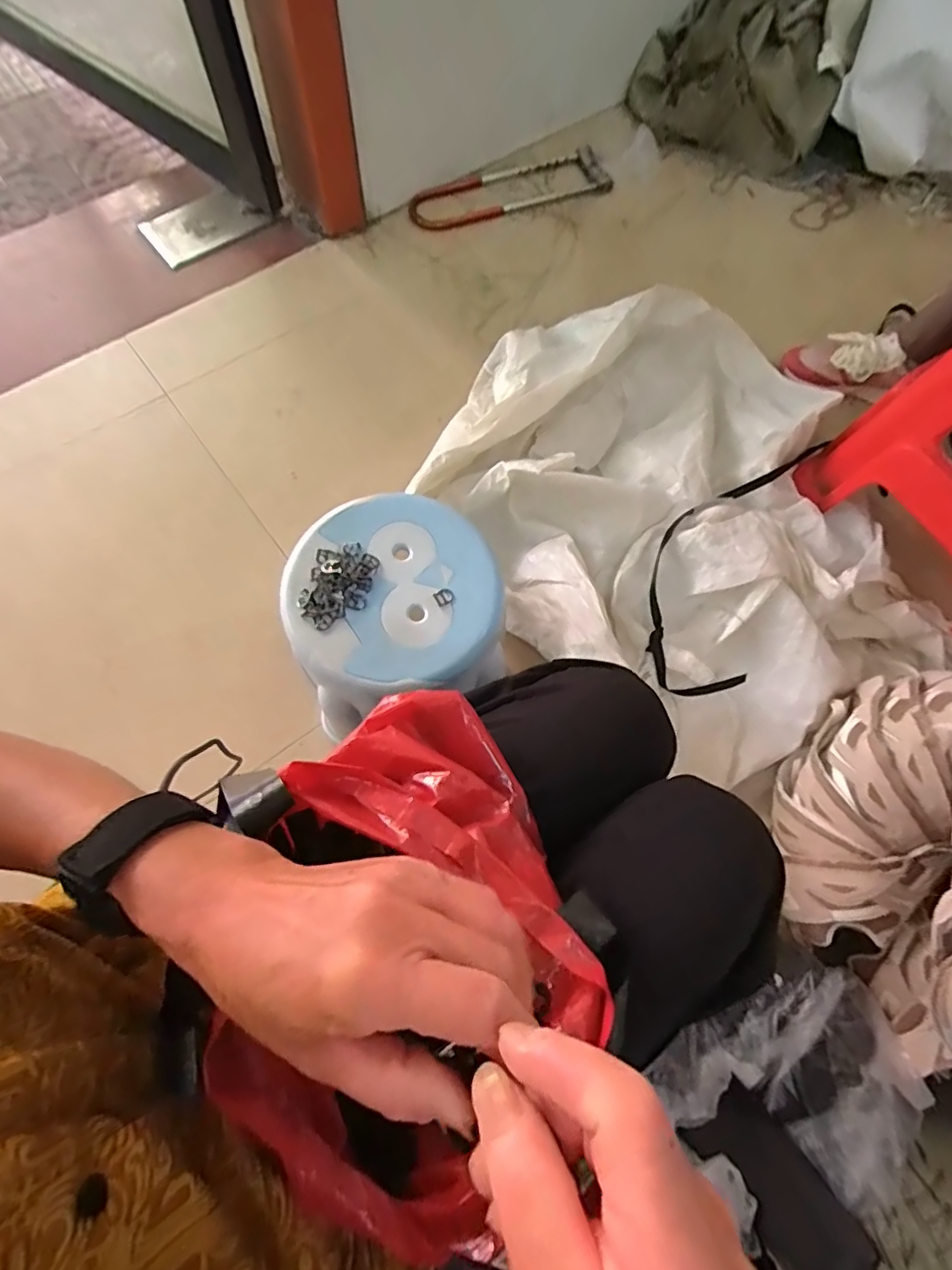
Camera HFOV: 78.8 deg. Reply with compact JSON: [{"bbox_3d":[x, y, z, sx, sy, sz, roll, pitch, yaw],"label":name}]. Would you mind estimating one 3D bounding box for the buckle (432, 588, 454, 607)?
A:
[{"bbox_3d":[-0.034,-0.041,0.616,0.020,0.006,0.019,-29,73,-12],"label":"buckle"}]

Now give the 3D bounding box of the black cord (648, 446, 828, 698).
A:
[{"bbox_3d":[0.357,-0.139,0.814,0.167,0.066,0.496,27,71,7],"label":"black cord"}]

